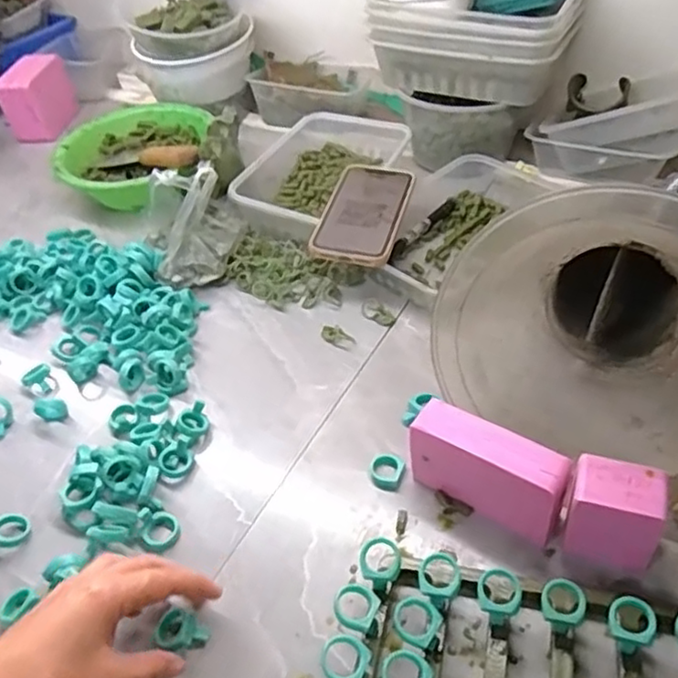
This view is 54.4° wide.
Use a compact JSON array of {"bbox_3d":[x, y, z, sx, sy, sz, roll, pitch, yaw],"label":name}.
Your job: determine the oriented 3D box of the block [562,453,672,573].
[{"bbox_3d":[0.179,0.115,0.430,0.055,0.060,0.045,13,48,19],"label":"block"}]

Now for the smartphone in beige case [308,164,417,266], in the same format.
[{"bbox_3d":[0.027,-0.131,0.674,0.079,0.012,0.160,7,46,14],"label":"smartphone in beige case"}]

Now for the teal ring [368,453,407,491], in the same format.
[{"bbox_3d":[0.037,0.102,0.513,0.027,0.009,0.030,17,49,23],"label":"teal ring"}]

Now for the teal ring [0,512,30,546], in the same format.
[{"bbox_3d":[-0.253,0.148,0.503,0.026,0.015,0.034,19,50,24],"label":"teal ring"}]

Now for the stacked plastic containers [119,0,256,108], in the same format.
[{"bbox_3d":[-0.204,-0.415,0.908,0.159,0.111,0.167,-19,46,-12],"label":"stacked plastic containers"}]

